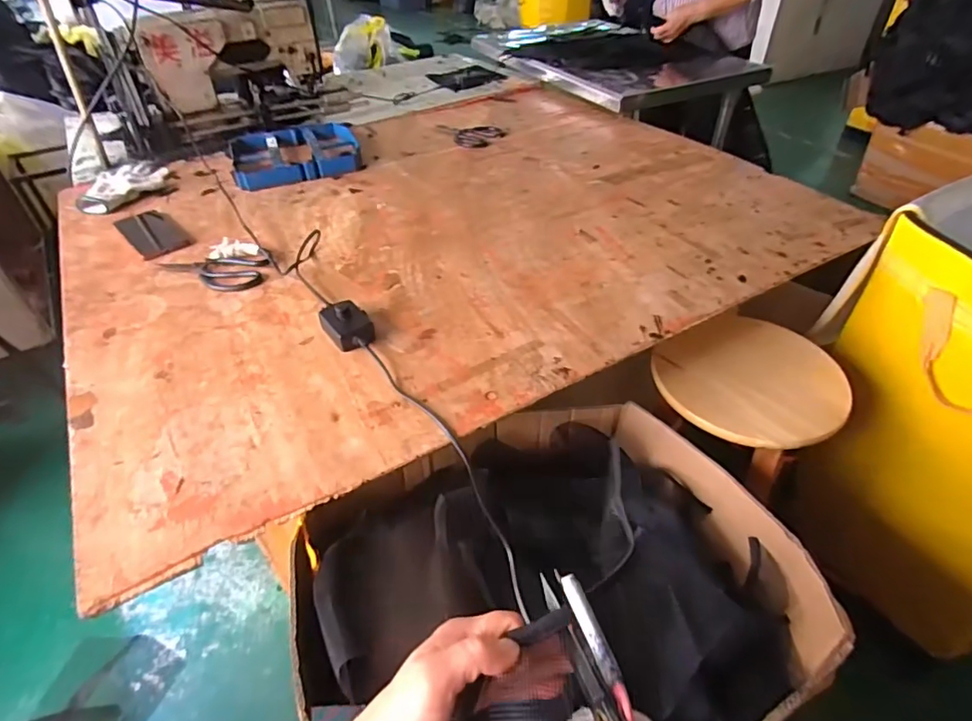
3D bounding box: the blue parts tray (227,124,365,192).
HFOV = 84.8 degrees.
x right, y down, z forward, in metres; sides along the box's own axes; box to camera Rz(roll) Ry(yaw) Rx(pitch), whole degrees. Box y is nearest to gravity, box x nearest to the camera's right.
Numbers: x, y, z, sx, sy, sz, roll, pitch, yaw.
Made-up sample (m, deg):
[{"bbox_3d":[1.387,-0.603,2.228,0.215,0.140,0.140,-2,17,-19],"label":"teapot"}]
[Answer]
[{"bbox_3d":[-0.410,-0.450,1.153,0.260,0.033,0.246,-18,45,-16],"label":"blue parts tray"}]

